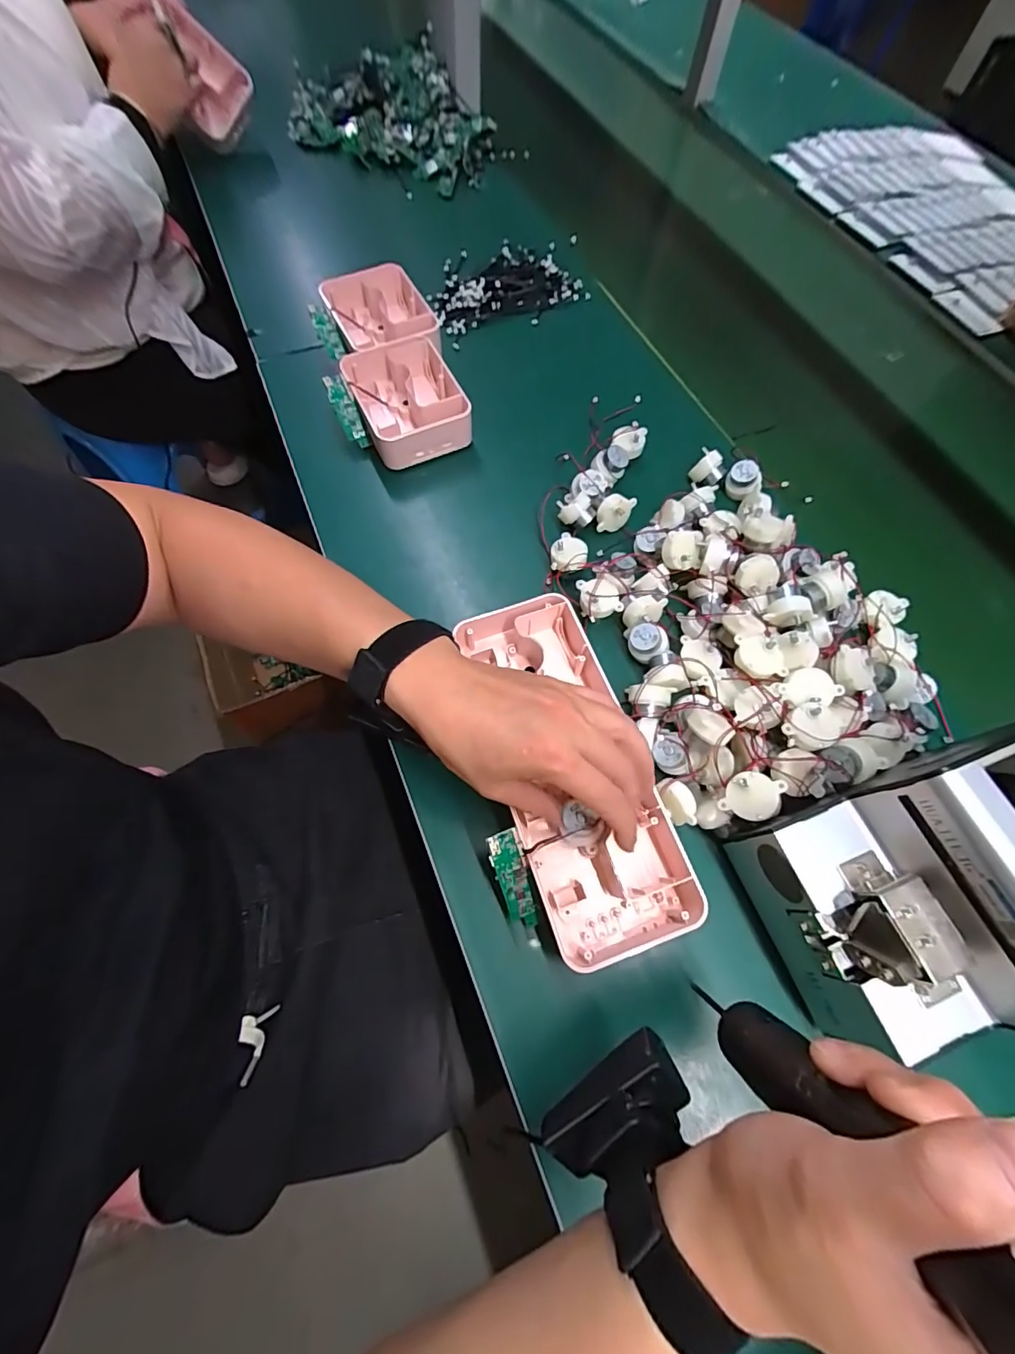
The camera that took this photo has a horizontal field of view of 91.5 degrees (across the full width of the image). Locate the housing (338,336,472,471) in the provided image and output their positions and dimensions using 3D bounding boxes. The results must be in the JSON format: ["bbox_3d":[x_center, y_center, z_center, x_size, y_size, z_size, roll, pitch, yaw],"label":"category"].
[{"bbox_3d":[-0.104,-0.285,0.515,0.102,0.042,0.131,-20,68,-11],"label":"housing"}]

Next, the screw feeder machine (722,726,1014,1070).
[{"bbox_3d":[0.256,0.113,0.277,0.176,0.126,0.126,-16,68,-10],"label":"screw feeder machine"}]

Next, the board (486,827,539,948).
[{"bbox_3d":[0.006,0.143,0.331,0.022,0.004,0.082,-16,98,-8],"label":"board"}]

